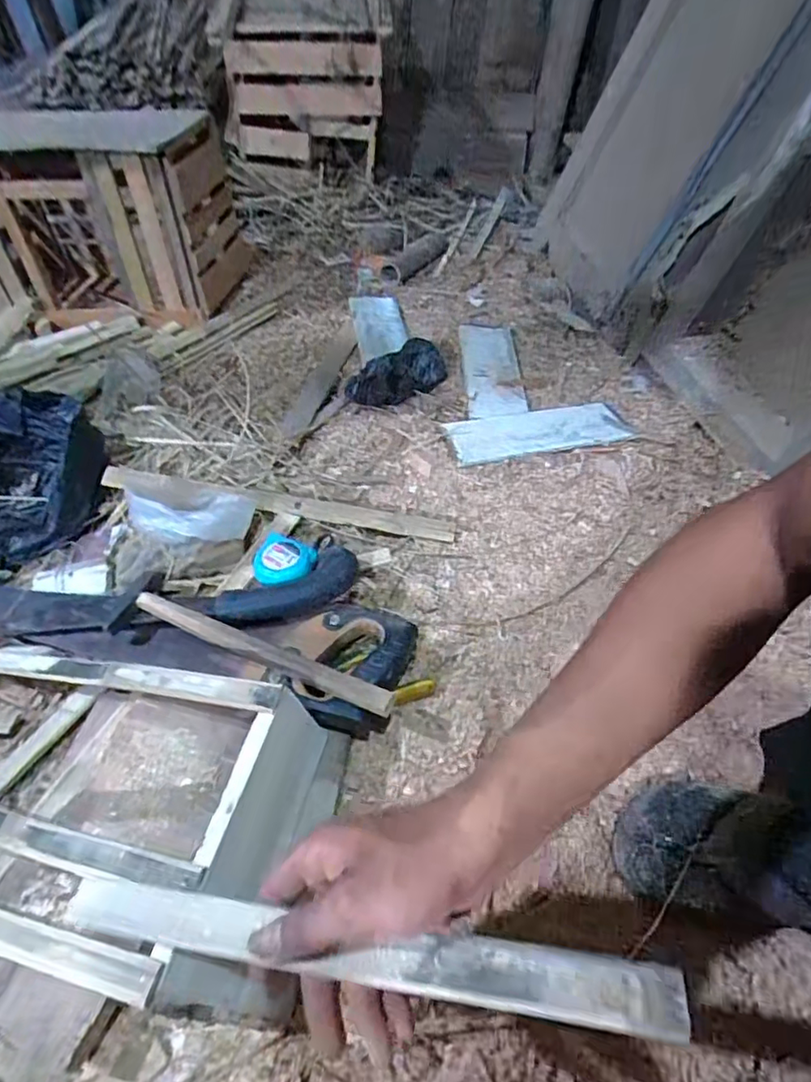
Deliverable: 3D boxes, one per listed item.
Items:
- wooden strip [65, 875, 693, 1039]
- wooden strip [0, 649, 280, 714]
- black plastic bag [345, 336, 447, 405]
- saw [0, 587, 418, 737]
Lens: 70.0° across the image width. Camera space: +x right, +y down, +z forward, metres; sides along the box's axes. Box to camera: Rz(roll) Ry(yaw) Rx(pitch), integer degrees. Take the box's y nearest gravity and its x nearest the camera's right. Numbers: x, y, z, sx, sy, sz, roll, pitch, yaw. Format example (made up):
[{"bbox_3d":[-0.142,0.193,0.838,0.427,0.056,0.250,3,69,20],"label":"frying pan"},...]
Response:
[{"bbox_3d":[-0.032,0.201,0.289,0.311,0.009,0.026,-1,48,16],"label":"wooden strip"},{"bbox_3d":[-0.279,0.111,0.502,0.389,0.011,0.023,1,47,22],"label":"wooden strip"},{"bbox_3d":[-0.011,-0.243,0.837,0.067,0.084,0.155,33,44,28],"label":"black plastic bag"},{"bbox_3d":[-0.240,0.101,0.548,0.487,0.044,0.110,4,49,6],"label":"saw"}]

